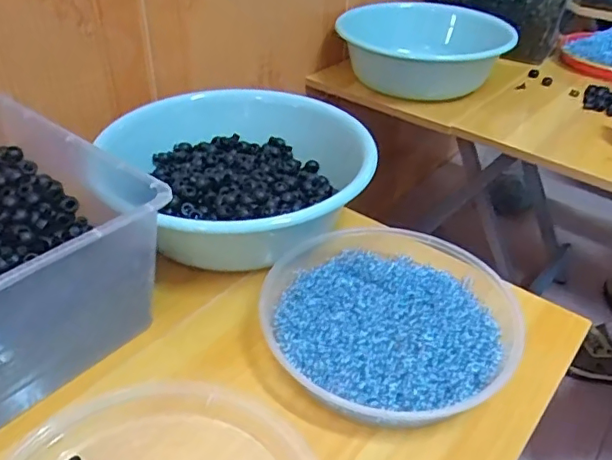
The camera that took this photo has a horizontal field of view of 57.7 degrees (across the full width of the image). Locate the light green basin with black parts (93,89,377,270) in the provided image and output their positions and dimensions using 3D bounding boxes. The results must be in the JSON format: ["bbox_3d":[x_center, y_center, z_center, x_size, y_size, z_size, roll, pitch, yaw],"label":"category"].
[{"bbox_3d":[-0.066,-0.065,0.630,0.245,0.089,0.269,2,37,-1],"label":"light green basin with black parts"}]

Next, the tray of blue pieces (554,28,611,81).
[{"bbox_3d":[0.578,-0.345,1.064,0.172,0.061,0.167,-5,37,-10],"label":"tray of blue pieces"}]

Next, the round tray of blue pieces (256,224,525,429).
[{"bbox_3d":[0.075,0.081,0.517,0.222,0.039,0.230,2,37,-1],"label":"round tray of blue pieces"}]

